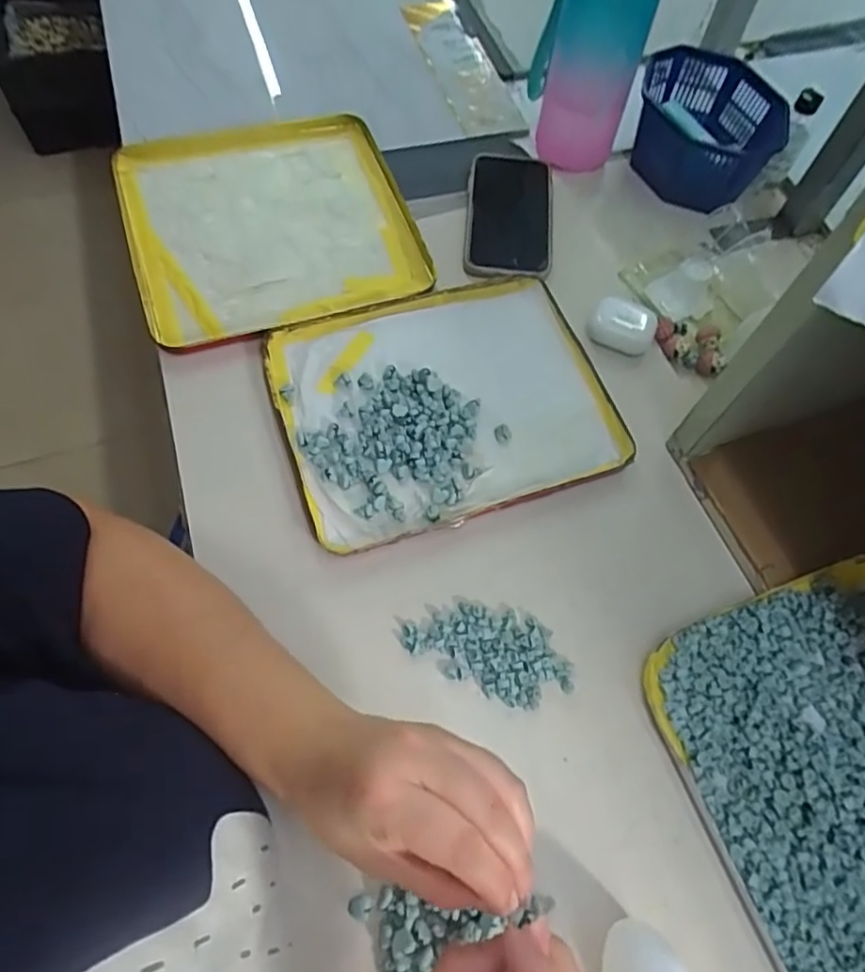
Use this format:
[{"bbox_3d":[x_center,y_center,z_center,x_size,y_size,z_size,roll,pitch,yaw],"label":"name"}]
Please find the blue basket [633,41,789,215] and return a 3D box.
[{"bbox_3d":[0.268,-0.353,0.627,0.135,0.073,0.143,18,64,6],"label":"blue basket"}]

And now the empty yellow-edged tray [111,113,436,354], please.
[{"bbox_3d":[-0.142,-0.237,0.561,0.241,0.023,0.253,-17,66,-11],"label":"empty yellow-edged tray"}]

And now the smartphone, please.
[{"bbox_3d":[0.072,-0.255,0.587,0.079,0.011,0.174,5,58,2],"label":"smartphone"}]

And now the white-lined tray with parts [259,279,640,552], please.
[{"bbox_3d":[0.011,-0.070,0.486,0.247,0.014,0.200,-17,66,-11],"label":"white-lined tray with parts"}]

